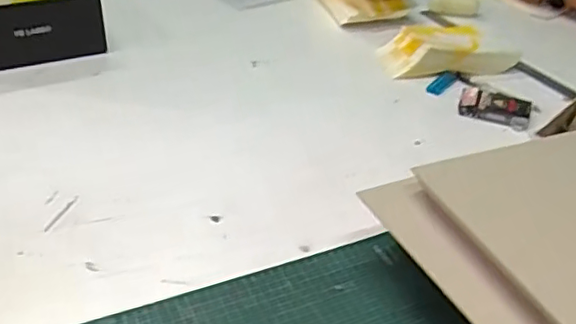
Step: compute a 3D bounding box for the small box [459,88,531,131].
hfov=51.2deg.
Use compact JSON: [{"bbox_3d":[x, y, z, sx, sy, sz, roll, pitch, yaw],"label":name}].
[{"bbox_3d":[0.309,-0.081,0.896,0.101,0.024,0.059,13,35,13],"label":"small box"}]

